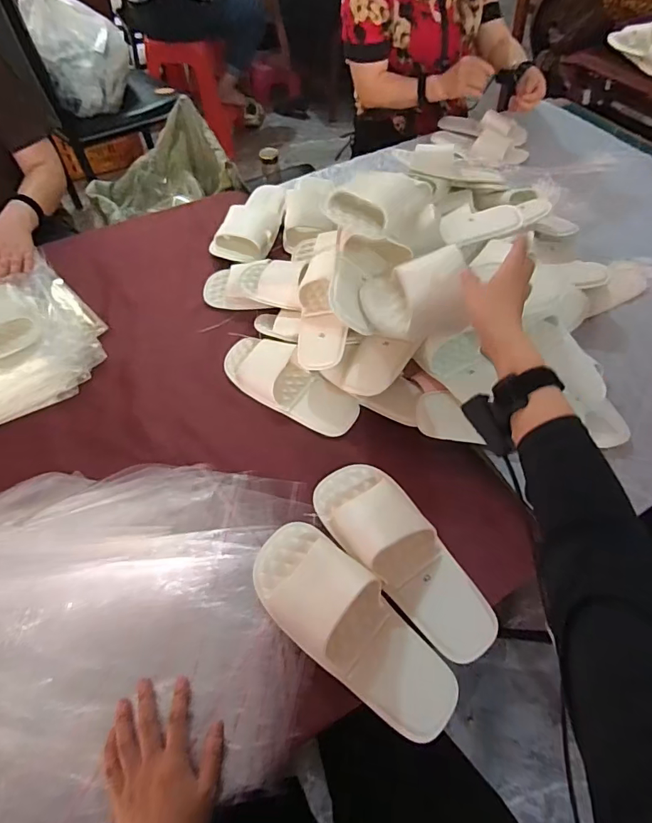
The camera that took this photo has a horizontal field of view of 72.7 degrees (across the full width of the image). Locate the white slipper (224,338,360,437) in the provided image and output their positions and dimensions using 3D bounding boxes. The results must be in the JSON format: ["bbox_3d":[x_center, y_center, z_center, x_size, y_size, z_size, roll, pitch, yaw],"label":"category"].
[{"bbox_3d":[-0.064,-0.051,0.699,0.254,0.045,0.099,30,62,18],"label":"white slipper"}]

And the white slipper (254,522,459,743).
[{"bbox_3d":[0.024,0.241,0.510,0.273,0.052,0.106,37,64,22],"label":"white slipper"}]

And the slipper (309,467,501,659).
[{"bbox_3d":[0.092,0.174,0.554,0.103,0.064,0.274,-31,62,-19],"label":"slipper"}]

